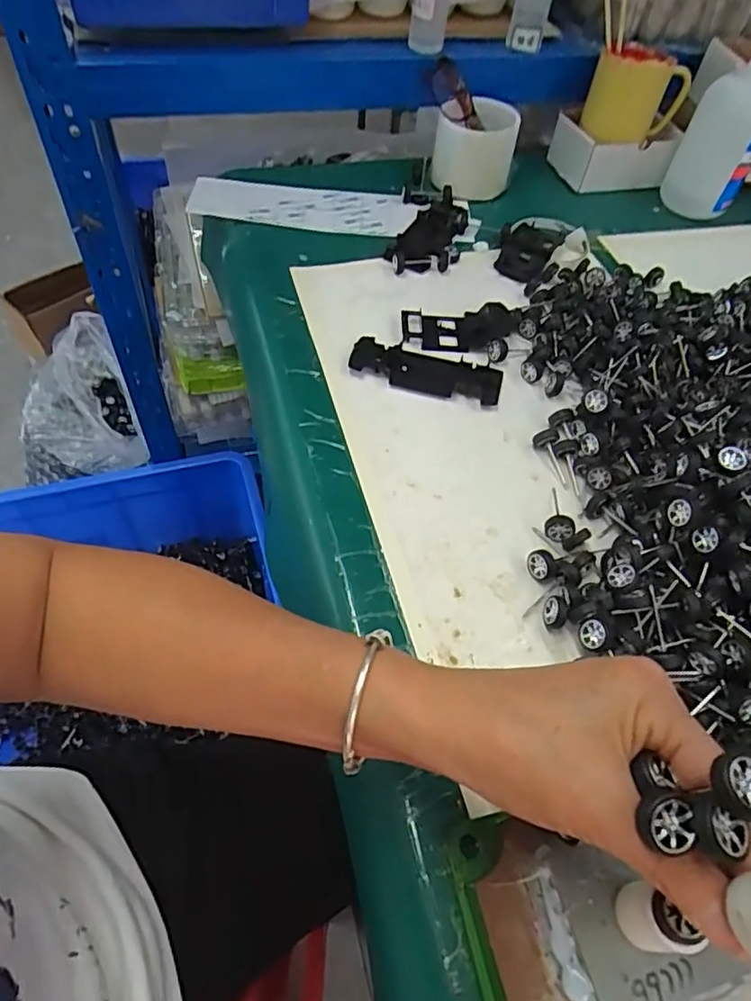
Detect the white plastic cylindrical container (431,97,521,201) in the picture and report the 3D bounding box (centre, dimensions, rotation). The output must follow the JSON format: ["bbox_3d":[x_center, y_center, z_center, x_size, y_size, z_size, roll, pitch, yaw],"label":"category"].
[{"bbox_3d":[0.109,-0.388,0.666,0.087,0.073,0.094,3,54,-4],"label":"white plastic cylindrical container"}]

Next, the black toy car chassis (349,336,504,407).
[{"bbox_3d":[0.043,-0.110,0.502,0.125,0.009,0.047,13,54,4],"label":"black toy car chassis"}]

